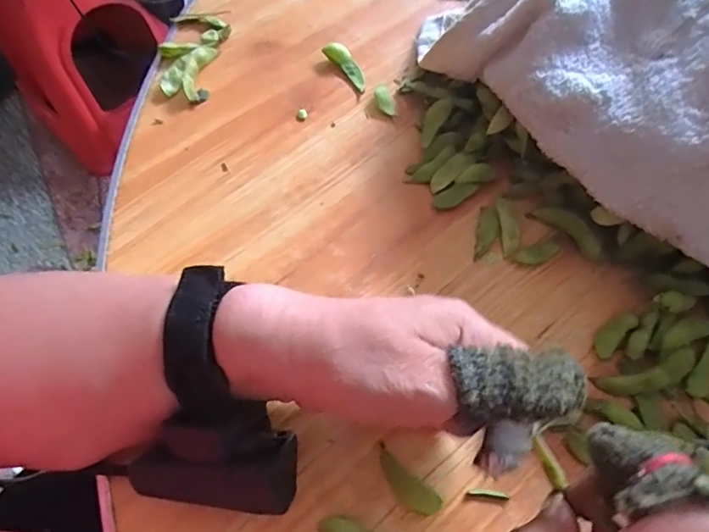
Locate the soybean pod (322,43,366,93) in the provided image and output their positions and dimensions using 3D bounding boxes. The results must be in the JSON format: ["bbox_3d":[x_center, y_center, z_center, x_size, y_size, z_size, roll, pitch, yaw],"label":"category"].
[{"bbox_3d":[-0.005,-0.149,0.377,0.011,0.010,0.048,-35,80,-14],"label":"soybean pod"}]

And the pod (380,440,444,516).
[{"bbox_3d":[0.025,0.108,0.254,0.040,0.004,0.015,38,71,19],"label":"pod"}]

